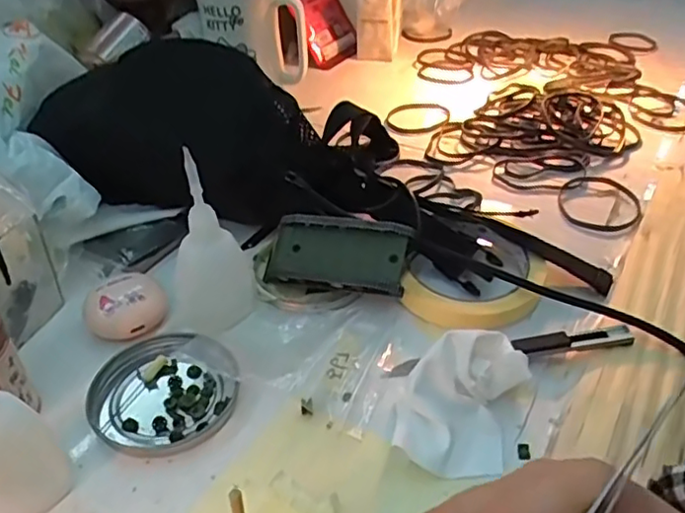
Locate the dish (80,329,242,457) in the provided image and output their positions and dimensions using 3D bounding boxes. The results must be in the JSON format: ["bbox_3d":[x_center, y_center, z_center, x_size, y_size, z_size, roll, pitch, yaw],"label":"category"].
[{"bbox_3d":[-0.097,0.073,0.346,0.077,0.010,0.075,-1,37,1],"label":"dish"}]

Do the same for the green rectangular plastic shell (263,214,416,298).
[{"bbox_3d":[-0.004,-0.001,0.402,0.093,0.018,0.045,7,77,22],"label":"green rectangular plastic shell"}]

